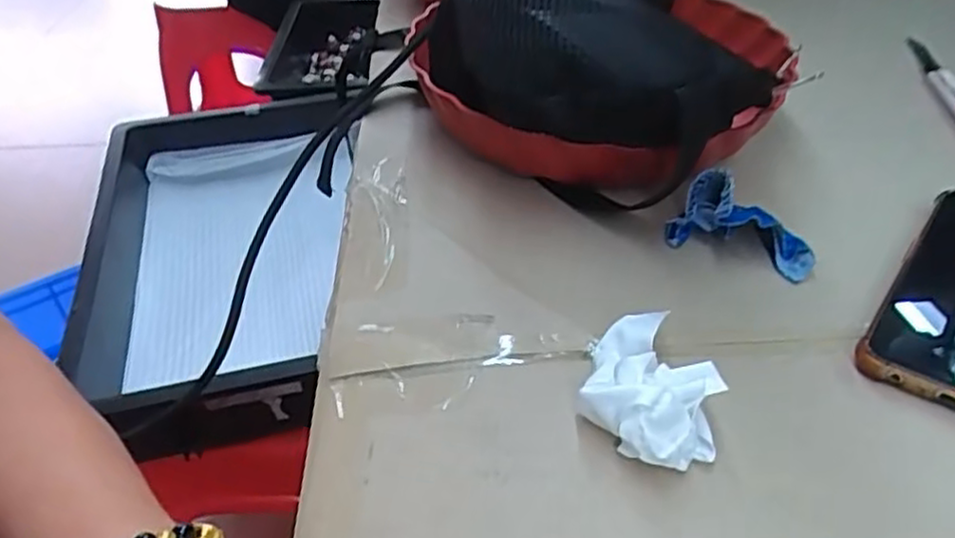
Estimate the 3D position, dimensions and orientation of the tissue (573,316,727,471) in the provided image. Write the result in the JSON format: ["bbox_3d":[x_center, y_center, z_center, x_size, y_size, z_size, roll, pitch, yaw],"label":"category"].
[{"bbox_3d":[0.069,0.045,0.289,0.051,0.032,0.068,9,43,16],"label":"tissue"}]

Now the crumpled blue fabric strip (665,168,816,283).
[{"bbox_3d":[0.139,-0.023,0.370,0.071,0.043,0.031,28,49,15],"label":"crumpled blue fabric strip"}]

